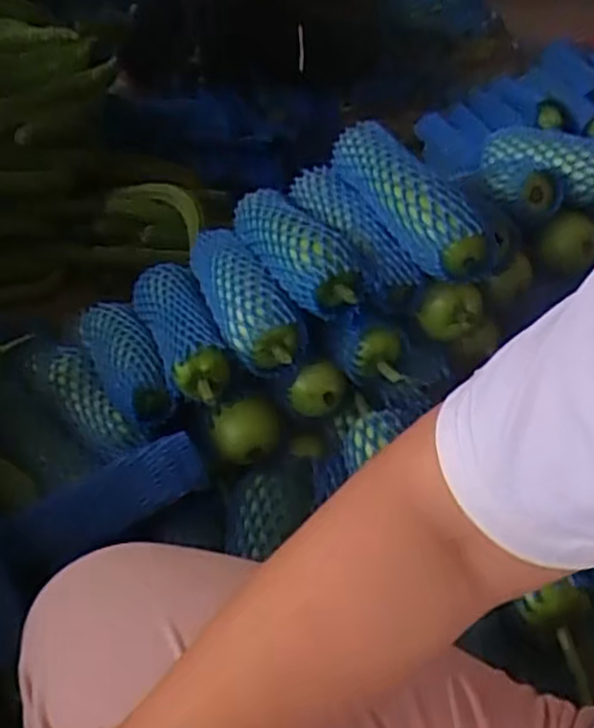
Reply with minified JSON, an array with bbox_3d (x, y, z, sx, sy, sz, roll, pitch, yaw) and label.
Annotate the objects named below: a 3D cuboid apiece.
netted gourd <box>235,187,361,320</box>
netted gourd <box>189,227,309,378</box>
[{"bbox_3d":[-0.006,-0.121,0.737,0.066,0.052,0.214,-5,34,-18],"label":"netted gourd"},{"bbox_3d":[-0.066,-0.072,0.754,0.063,0.062,0.219,-10,36,-25],"label":"netted gourd"}]

